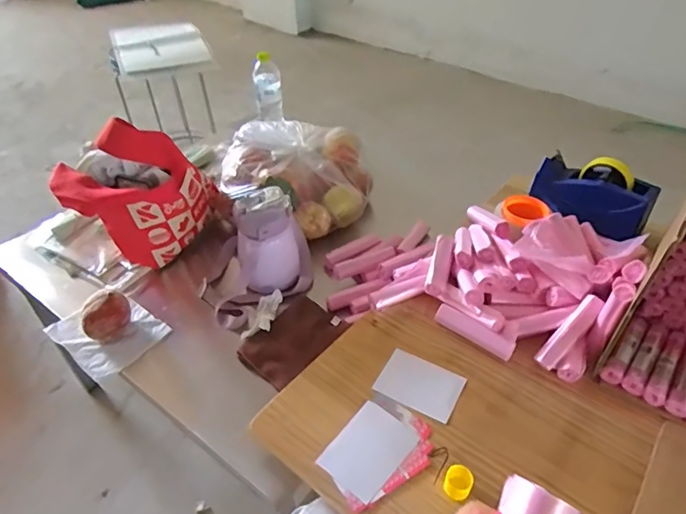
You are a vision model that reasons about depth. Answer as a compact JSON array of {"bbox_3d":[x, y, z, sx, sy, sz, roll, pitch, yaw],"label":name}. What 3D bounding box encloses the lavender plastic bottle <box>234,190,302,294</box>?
[{"bbox_3d":[-0.123,-0.021,0.884,0.110,0.174,0.080,-8,43,-7],"label":"lavender plastic bottle"}]

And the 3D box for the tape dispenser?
[{"bbox_3d":[0.447,-0.116,0.916,0.084,0.089,0.196,-31,50,-28],"label":"tape dispenser"}]

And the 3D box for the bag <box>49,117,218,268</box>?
[{"bbox_3d":[-0.372,-0.107,0.949,0.265,0.227,0.122,-16,45,-15],"label":"bag"}]

